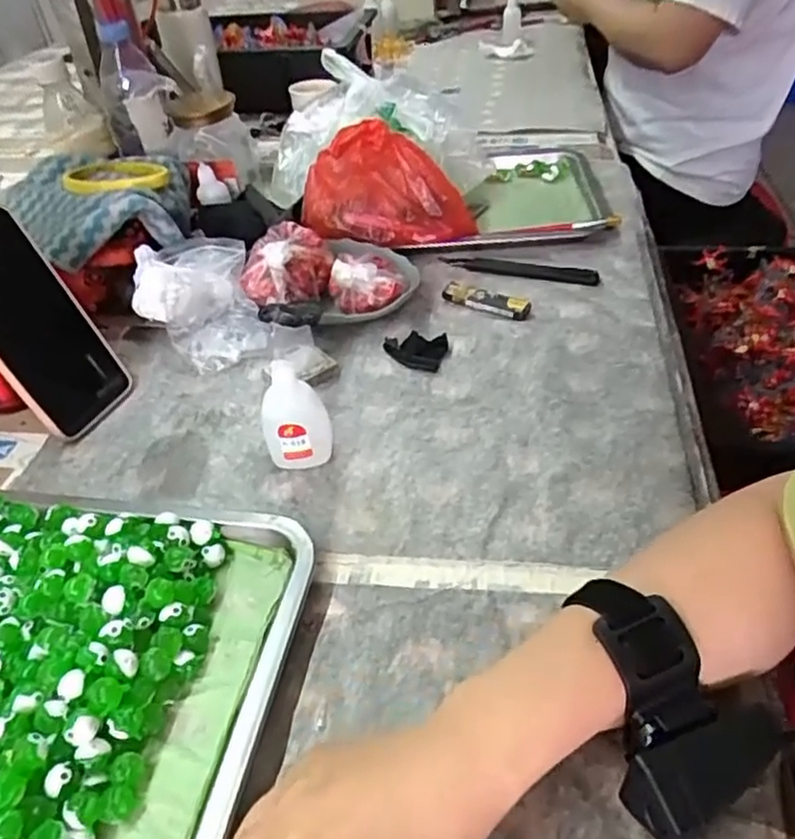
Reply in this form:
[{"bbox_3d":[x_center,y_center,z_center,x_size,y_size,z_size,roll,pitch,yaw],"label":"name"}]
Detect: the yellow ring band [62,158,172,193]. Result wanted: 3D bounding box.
[{"bbox_3d":[-0.272,-0.234,0.653,0.089,0.016,0.103,-25,46,-21],"label":"yellow ring band"}]

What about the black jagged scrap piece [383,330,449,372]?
[{"bbox_3d":[0.014,-0.056,0.551,0.051,0.011,0.040,3,42,9],"label":"black jagged scrap piece"}]

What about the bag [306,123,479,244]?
[{"bbox_3d":[-0.012,-0.223,0.634,0.163,0.092,0.061,2,42,8],"label":"bag"}]

